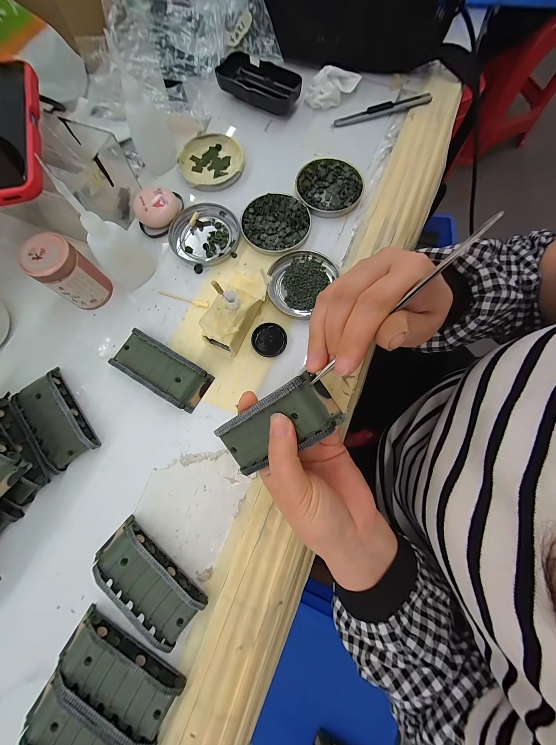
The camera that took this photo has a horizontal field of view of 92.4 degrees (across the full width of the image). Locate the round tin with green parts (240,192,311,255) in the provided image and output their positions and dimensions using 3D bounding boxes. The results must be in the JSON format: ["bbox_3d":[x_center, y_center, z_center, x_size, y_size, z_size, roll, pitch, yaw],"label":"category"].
[{"bbox_3d":[-0.003,-0.171,0.307,0.077,0.009,0.075,0,76,1],"label":"round tin with green parts"}]

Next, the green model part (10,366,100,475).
[{"bbox_3d":[-0.213,0.045,0.256,0.042,0.019,0.090,-36,78,-7],"label":"green model part"}]

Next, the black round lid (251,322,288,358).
[{"bbox_3d":[-0.009,-0.034,0.277,0.035,0.006,0.035,0,76,1],"label":"black round lid"}]

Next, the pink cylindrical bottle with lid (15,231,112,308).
[{"bbox_3d":[-0.205,-0.097,0.266,0.037,0.068,0.043,41,80,10],"label":"pink cylindrical bottle with lid"}]

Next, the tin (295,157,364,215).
[{"bbox_3d":[0.061,-0.222,0.319,0.076,0.011,0.076,0,76,1],"label":"tin"}]

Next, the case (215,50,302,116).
[{"bbox_3d":[-0.027,-0.377,0.351,0.110,0.024,0.055,34,79,9],"label":"case"}]

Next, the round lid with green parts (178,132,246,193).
[{"bbox_3d":[-0.084,-0.264,0.334,0.078,0.011,0.080,0,76,1],"label":"round lid with green parts"}]

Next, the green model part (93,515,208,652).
[{"bbox_3d":[-0.110,0.174,0.222,0.096,0.019,0.044,40,80,10],"label":"green model part"}]

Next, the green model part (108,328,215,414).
[{"bbox_3d":[-0.116,-0.003,0.266,0.096,0.020,0.043,31,79,8],"label":"green model part"}]

